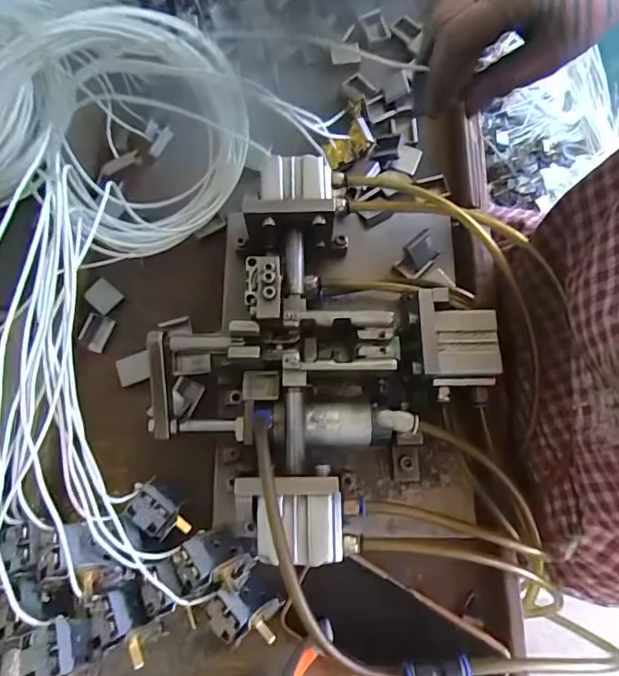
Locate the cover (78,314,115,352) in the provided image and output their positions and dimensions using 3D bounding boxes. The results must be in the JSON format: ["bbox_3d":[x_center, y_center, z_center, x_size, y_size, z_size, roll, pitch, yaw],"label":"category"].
[{"bbox_3d":[-0.199,-0.005,0.431,0.025,0.010,0.032,20,75,7],"label":"cover"}]

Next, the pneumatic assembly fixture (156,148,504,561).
[{"bbox_3d":[0.016,0.010,0.387,0.274,0.091,0.307,4,74,2],"label":"pneumatic assembly fixture"}]

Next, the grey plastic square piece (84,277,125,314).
[{"bbox_3d":[-0.194,-0.040,0.434,0.030,0.004,0.027,39,78,11],"label":"grey plastic square piece"}]

